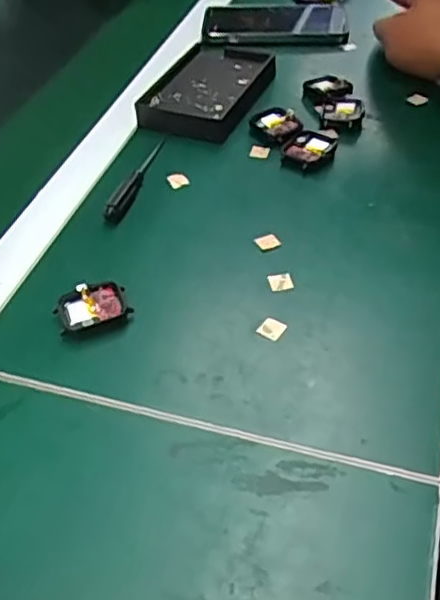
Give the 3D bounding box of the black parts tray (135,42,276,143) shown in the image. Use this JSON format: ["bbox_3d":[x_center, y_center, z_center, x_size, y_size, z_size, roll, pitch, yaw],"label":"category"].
[{"bbox_3d":[-0.006,-0.209,0.613,0.093,0.024,0.160,16,50,19],"label":"black parts tray"}]

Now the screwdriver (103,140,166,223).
[{"bbox_3d":[-0.070,-0.105,0.525,0.016,0.012,0.116,10,48,13],"label":"screwdriver"}]

